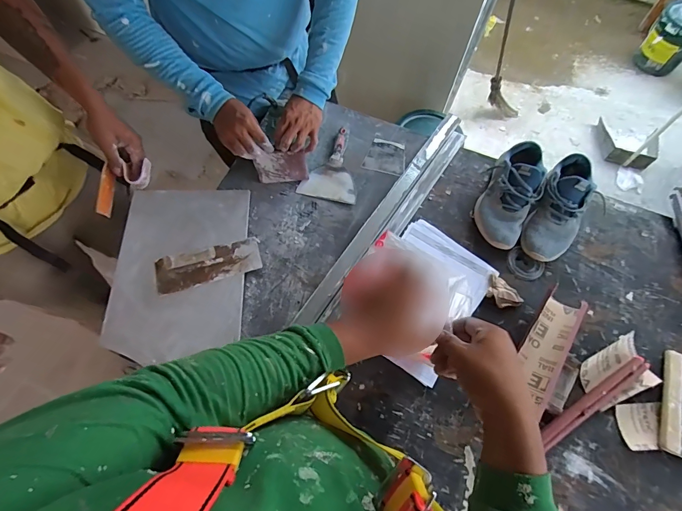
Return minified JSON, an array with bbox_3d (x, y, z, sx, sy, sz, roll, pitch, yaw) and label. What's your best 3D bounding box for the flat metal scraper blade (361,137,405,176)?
[{"bbox_3d":[0.115,-0.250,0.927,0.099,0.004,0.100,16,68,4],"label":"flat metal scraper blade"}]

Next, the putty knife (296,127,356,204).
[{"bbox_3d":[-0.016,-0.226,0.900,0.136,0.030,0.189,13,66,4],"label":"putty knife"}]

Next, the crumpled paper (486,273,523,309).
[{"bbox_3d":[0.342,0.083,0.779,0.049,0.019,0.079,-41,73,-18],"label":"crumpled paper"}]

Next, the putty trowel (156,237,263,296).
[{"bbox_3d":[-0.281,0.011,0.764,0.218,0.079,0.073,-17,68,-9],"label":"putty trowel"}]

